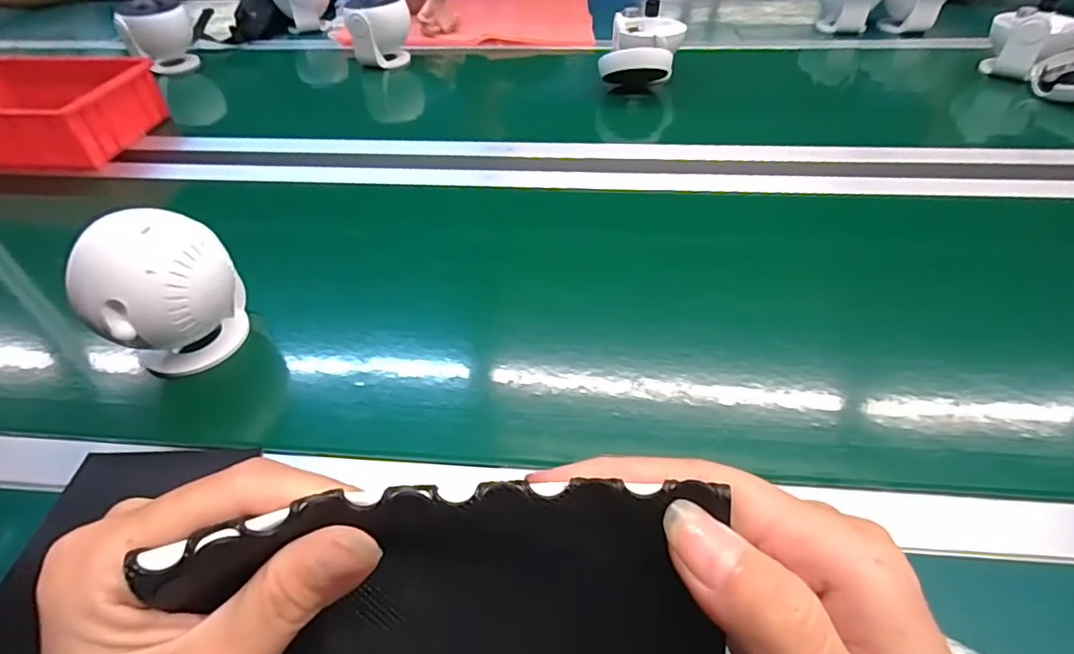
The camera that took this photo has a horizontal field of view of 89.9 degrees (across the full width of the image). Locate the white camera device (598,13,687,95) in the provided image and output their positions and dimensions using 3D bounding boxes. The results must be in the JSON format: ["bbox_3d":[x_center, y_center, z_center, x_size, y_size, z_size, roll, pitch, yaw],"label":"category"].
[{"bbox_3d":[0.171,-0.443,0.893,0.112,0.098,0.125,14,48,15],"label":"white camera device"}]

